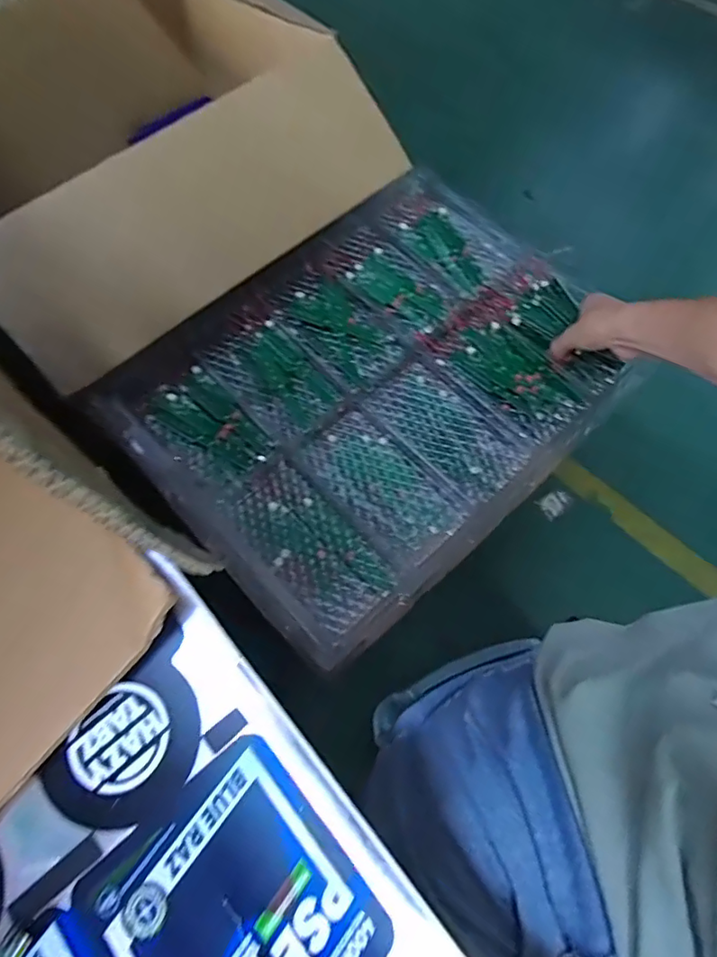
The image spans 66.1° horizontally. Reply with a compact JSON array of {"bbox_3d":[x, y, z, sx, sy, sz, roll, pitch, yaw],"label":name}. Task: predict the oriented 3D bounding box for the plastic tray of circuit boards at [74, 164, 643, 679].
[{"bbox_3d":[0.030,-0.129,0.659,0.560,0.052,0.420,-43,71,-15],"label":"plastic tray of circuit boards"}]

